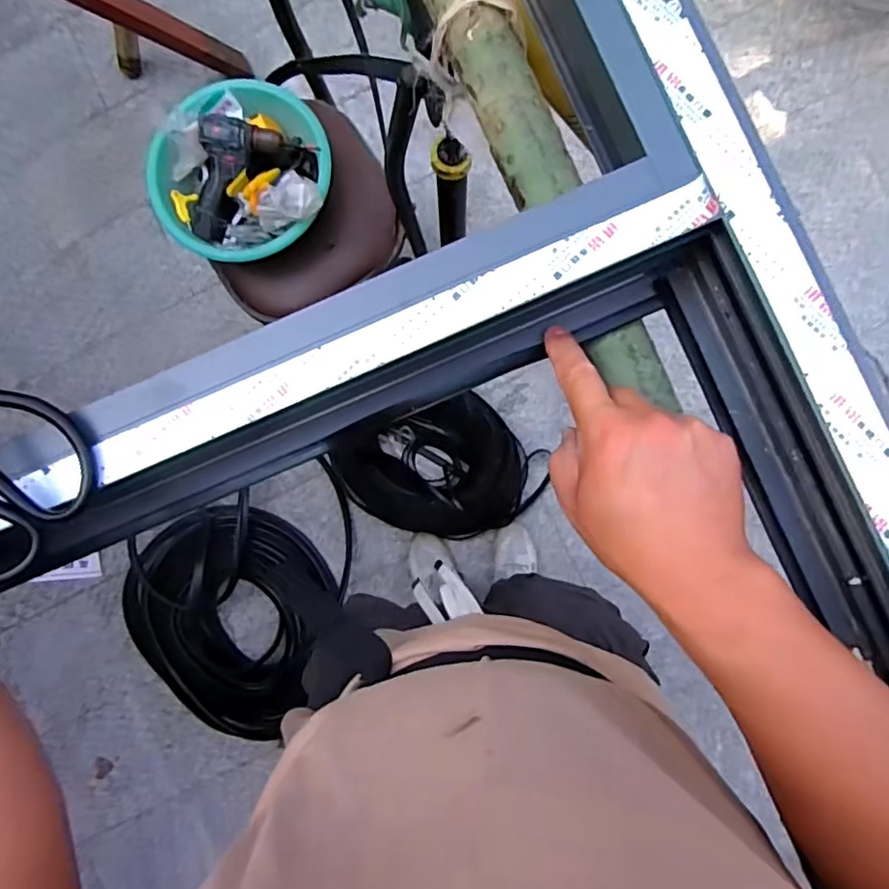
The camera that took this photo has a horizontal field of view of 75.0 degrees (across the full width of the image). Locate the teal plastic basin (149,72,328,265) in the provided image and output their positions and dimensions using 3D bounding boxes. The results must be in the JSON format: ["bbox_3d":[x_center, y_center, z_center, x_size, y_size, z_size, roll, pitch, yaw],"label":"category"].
[{"bbox_3d":[-0.352,-0.484,1.004,0.298,0.110,0.278,0,87,4],"label":"teal plastic basin"}]

